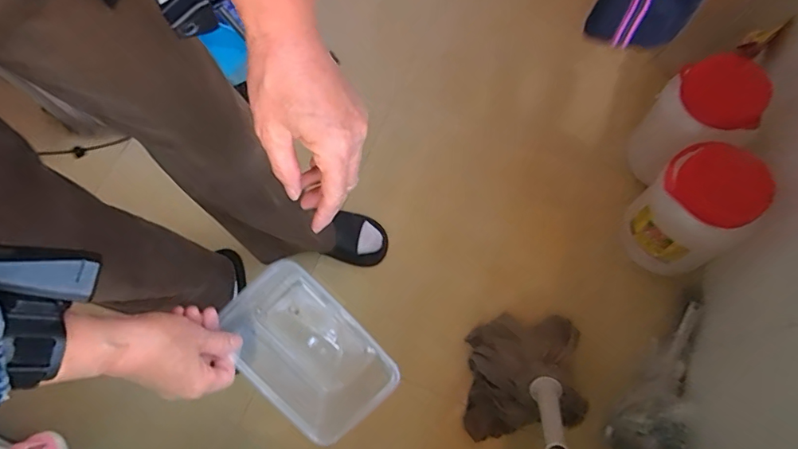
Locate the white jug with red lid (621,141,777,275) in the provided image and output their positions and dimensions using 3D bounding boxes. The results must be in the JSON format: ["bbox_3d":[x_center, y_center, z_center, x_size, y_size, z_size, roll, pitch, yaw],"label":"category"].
[{"bbox_3d":[0.528,-0.014,0.895,0.161,0.271,0.169,-1,71,2],"label":"white jug with red lid"}]

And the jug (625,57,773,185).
[{"bbox_3d":[0.561,-0.192,0.962,0.139,0.265,0.163,14,72,8],"label":"jug"}]

